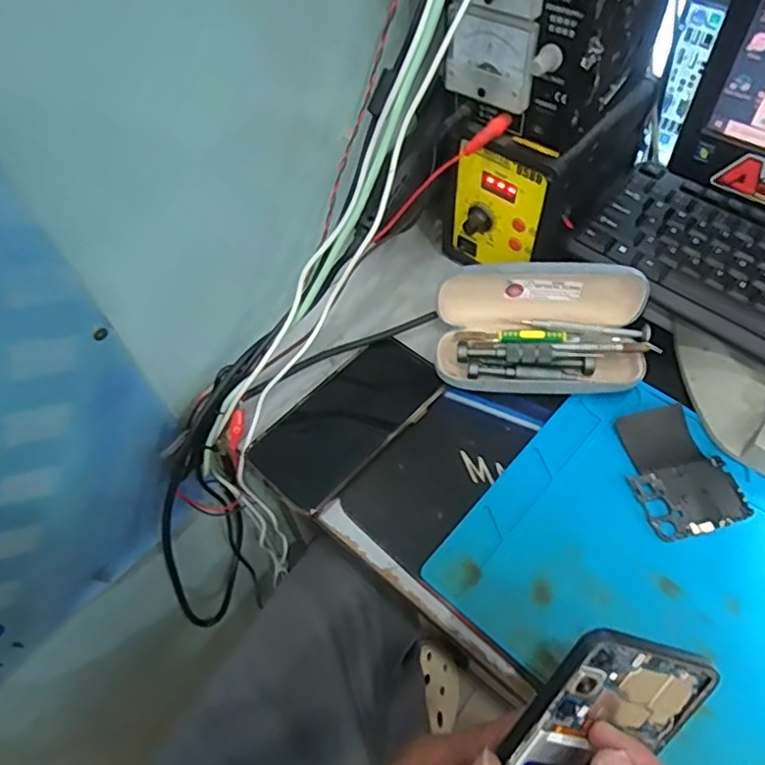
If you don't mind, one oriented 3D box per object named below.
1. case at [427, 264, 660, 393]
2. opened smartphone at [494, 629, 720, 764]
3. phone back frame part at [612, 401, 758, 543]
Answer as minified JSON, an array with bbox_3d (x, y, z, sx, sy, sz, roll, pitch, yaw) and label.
[{"bbox_3d":[0.125,-0.040,0.463,0.160,0.067,0.085,1,57,5],"label":"case"},{"bbox_3d":[0.087,0.182,0.280,0.079,0.156,0.005,24,15,-19],"label":"opened smartphone"},{"bbox_3d":[0.209,0.061,0.424,0.068,0.008,0.092,-15,57,-6],"label":"phone back frame part"}]

